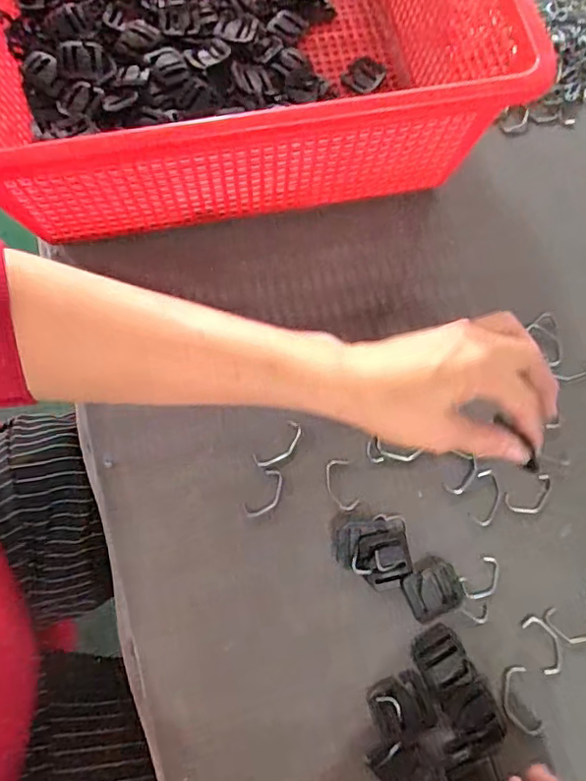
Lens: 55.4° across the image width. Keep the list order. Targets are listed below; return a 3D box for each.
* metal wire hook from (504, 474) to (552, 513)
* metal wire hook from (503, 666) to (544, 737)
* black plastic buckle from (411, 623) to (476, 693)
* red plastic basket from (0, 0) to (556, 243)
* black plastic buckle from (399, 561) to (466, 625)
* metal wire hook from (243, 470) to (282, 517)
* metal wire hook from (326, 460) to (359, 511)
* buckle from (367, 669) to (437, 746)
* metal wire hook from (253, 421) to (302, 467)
[{"bbox_3d":[0.162,0.073,0.378,0.036,0.004,0.020,-23,74,-9],"label":"metal wire hook"},{"bbox_3d":[0.138,0.190,0.340,0.020,0.004,0.037,-12,73,-5],"label":"metal wire hook"},{"bbox_3d":[0.092,0.166,0.345,0.031,0.004,0.035,-24,74,-9],"label":"black plastic buckle"},{"bbox_3d":[-0.035,-0.269,0.413,0.390,0.129,0.298,-13,73,-6],"label":"red plastic basket"},{"bbox_3d":[0.091,0.128,0.356,0.037,0.004,0.031,-22,74,-8],"label":"black plastic buckle"},{"bbox_3d":[-0.019,0.071,0.376,0.018,0.004,0.036,35,75,9],"label":"metal wire hook"},{"bbox_3d":[0.032,0.064,0.377,0.018,0.004,0.035,-12,73,-5],"label":"metal wire hook"},{"bbox_3d":[0.066,0.191,0.337,0.035,0.004,0.034,-22,74,-8],"label":"buckle"},{"bbox_3d":[-0.009,0.039,0.382,0.040,0.004,0.017,-43,78,-14],"label":"metal wire hook"}]

